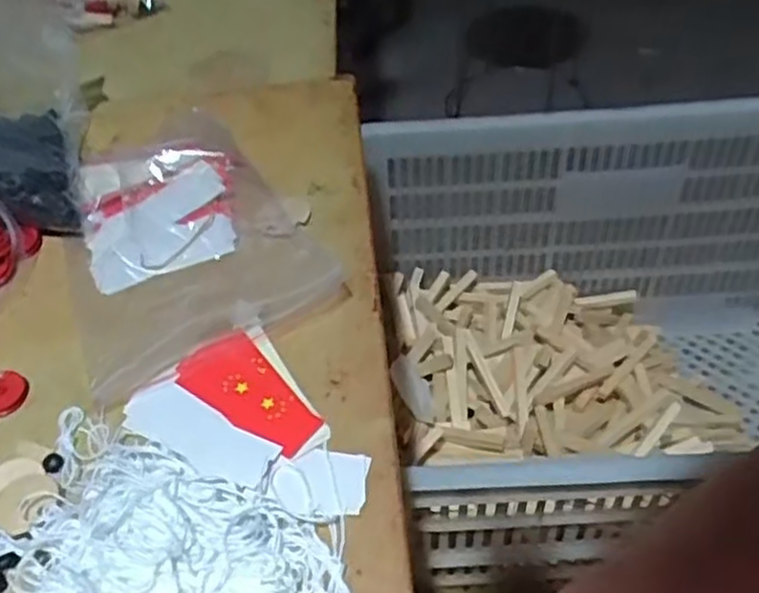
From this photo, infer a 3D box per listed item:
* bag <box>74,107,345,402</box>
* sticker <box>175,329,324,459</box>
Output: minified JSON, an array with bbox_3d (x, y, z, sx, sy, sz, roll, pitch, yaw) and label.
[{"bbox_3d":[-0.129,-0.056,0.490,0.149,0.037,0.217,-17,48,-11],"label":"bag"},{"bbox_3d":[-0.069,0.052,0.404,0.090,0.005,0.042,33,57,30],"label":"sticker"}]

